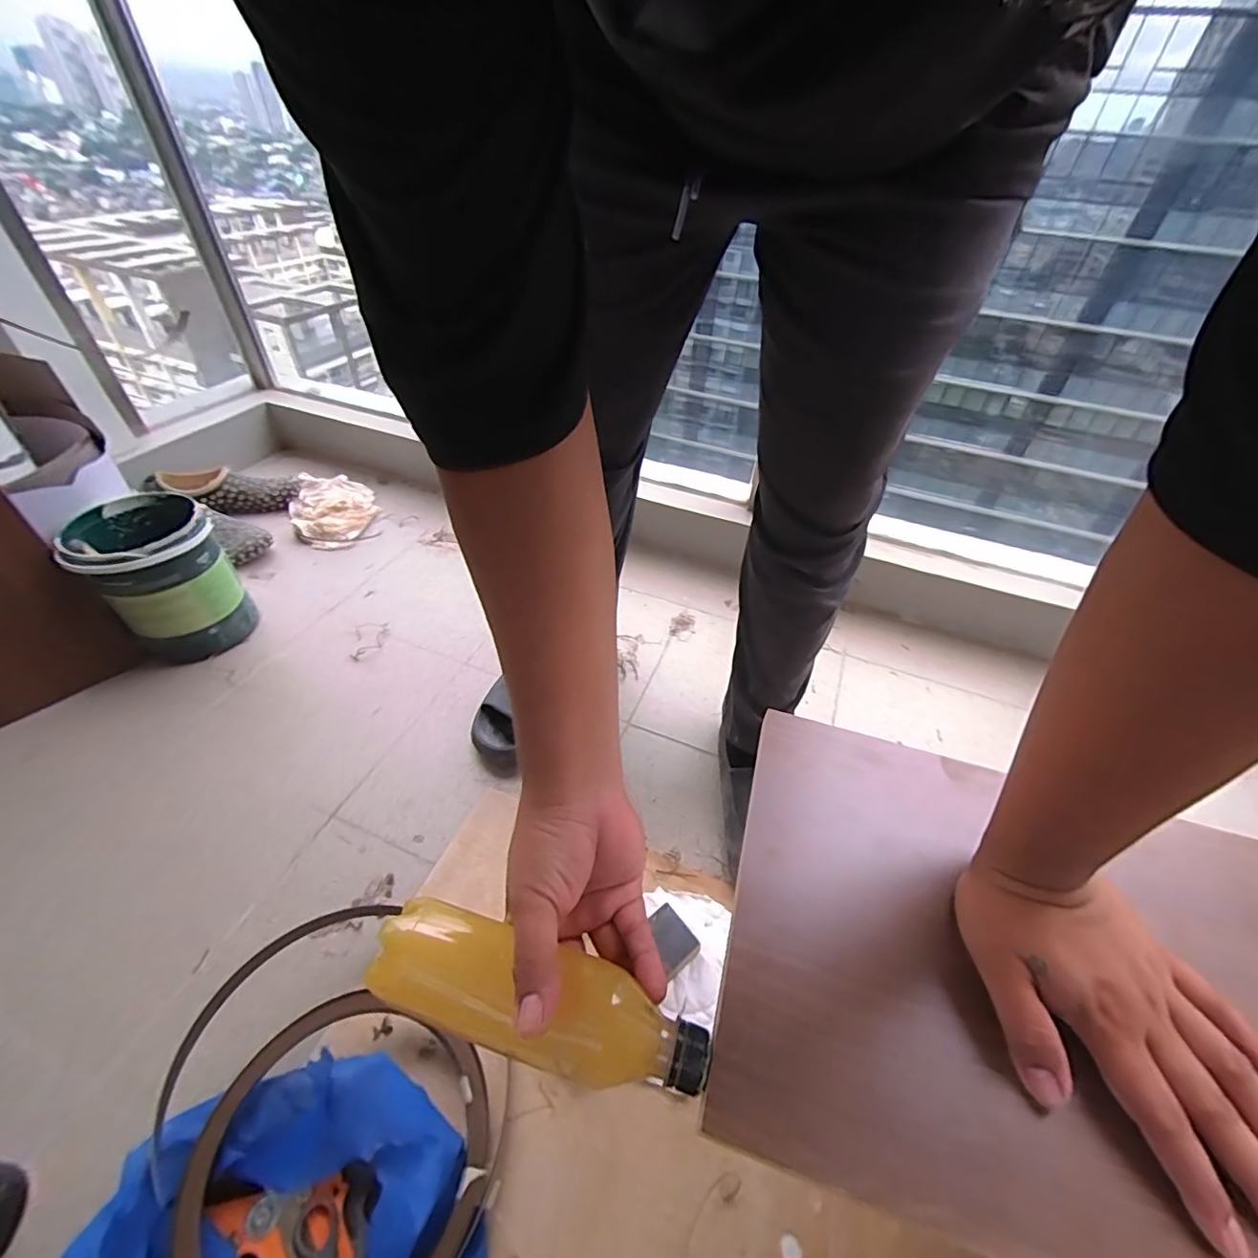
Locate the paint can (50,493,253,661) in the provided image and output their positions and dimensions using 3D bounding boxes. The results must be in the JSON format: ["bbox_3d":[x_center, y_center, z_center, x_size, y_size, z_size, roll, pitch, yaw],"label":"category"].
[{"bbox_3d":[-0.724,-0.071,0.851,0.164,0.237,0.164,2,43,-2],"label":"paint can"}]

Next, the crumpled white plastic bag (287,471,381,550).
[{"bbox_3d":[-0.634,-0.263,1.154,0.174,0.058,0.228,-24,50,-27],"label":"crumpled white plastic bag"}]

